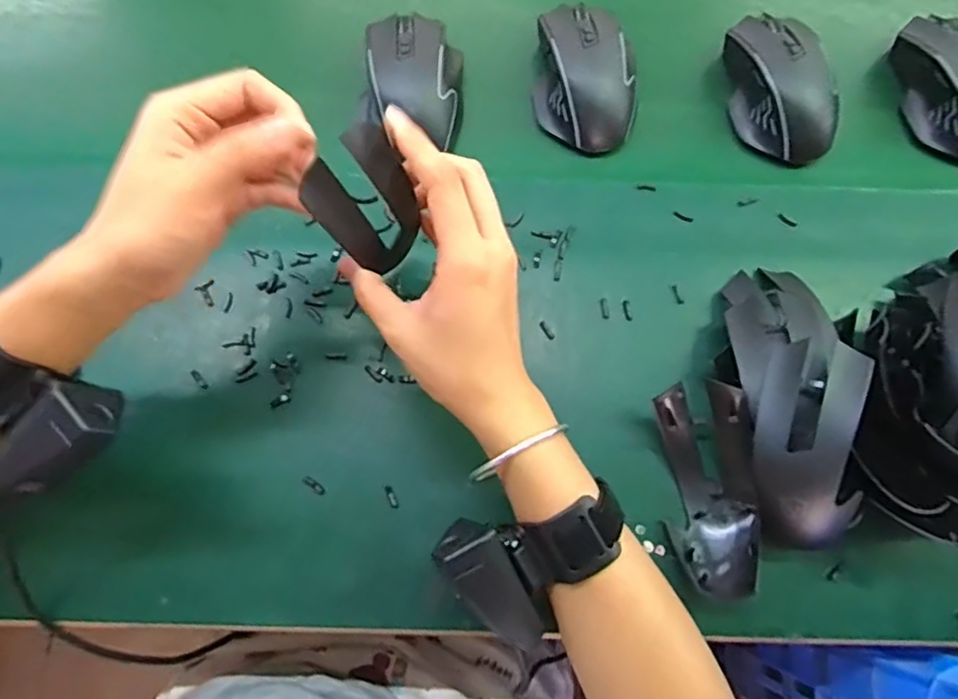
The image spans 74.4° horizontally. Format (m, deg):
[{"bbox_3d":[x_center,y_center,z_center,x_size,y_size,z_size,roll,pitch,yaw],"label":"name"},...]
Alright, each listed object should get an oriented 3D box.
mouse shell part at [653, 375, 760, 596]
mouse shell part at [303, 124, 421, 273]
[{"bbox_3d":[0.137,0.081,0.372,0.048,0.040,0.118,-7,75,-3],"label":"mouse shell part"},{"bbox_3d":[-0.053,-0.071,0.317,0.007,0.075,0.050,33,81,34],"label":"mouse shell part"}]

